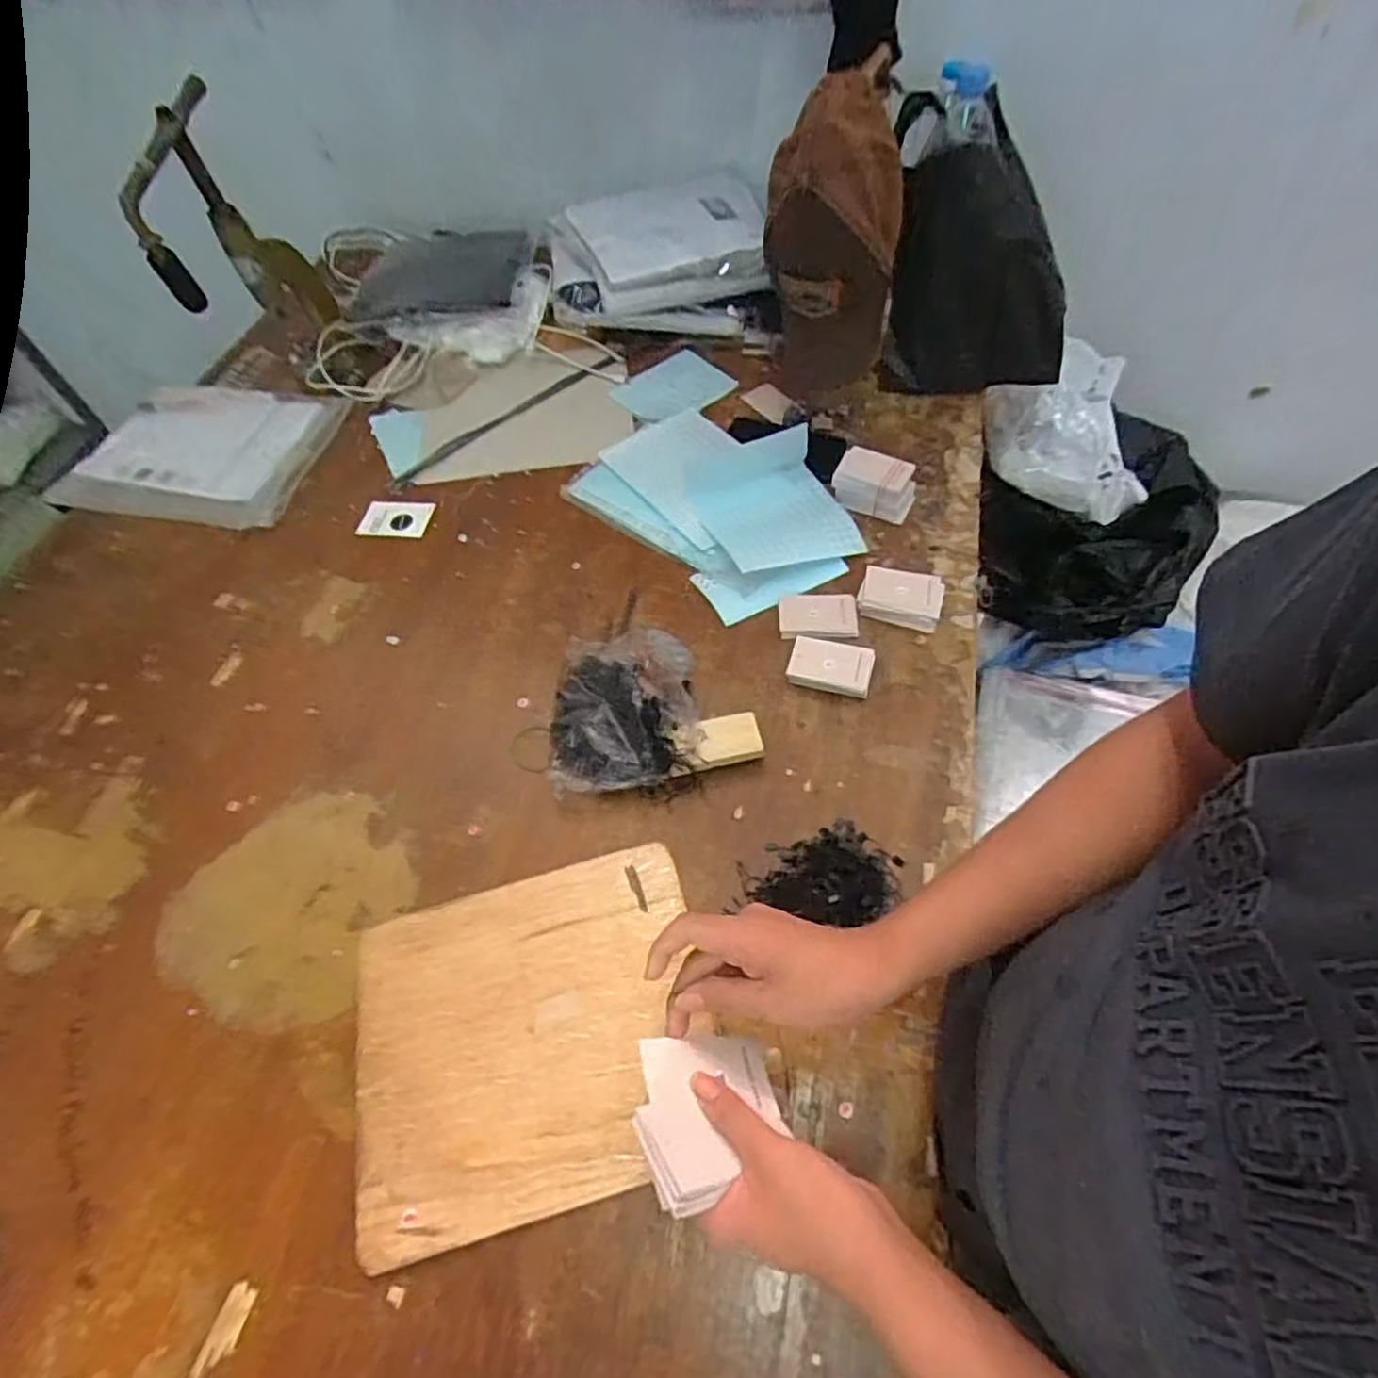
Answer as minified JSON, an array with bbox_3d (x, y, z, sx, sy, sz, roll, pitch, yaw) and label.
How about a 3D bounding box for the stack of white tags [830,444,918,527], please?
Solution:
[{"bbox_3d":[0.226,-0.249,0.851,0.093,0.057,0.058,30,64,21],"label":"stack of white tags"}]

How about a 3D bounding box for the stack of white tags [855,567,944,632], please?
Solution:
[{"bbox_3d":[0.233,-0.103,0.777,0.087,0.020,0.074,15,60,13],"label":"stack of white tags"}]

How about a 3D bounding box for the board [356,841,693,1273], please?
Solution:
[{"bbox_3d":[-0.130,0.277,0.578,0.277,0.010,0.249,-15,58,-5],"label":"board"}]

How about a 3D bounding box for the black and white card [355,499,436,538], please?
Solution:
[{"bbox_3d":[-0.388,-0.228,0.937,0.097,0.007,0.072,4,58,11],"label":"black and white card"}]

